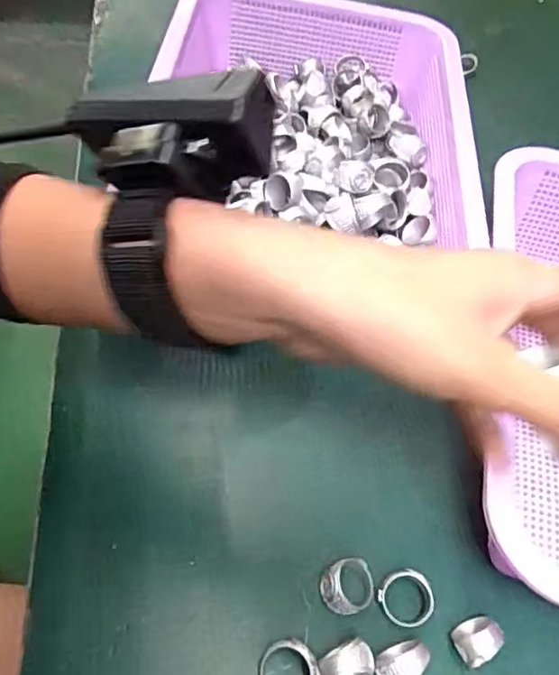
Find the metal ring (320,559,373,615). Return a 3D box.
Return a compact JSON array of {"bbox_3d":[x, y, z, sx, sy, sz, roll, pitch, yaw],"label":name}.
[{"bbox_3d":[0.034,0.127,0.305,0.028,0.020,0.024,-13,57,-15],"label":"metal ring"}]

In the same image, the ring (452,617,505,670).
[{"bbox_3d":[0.098,0.148,0.292,0.024,0.021,0.019,-23,60,-21],"label":"ring"}]

